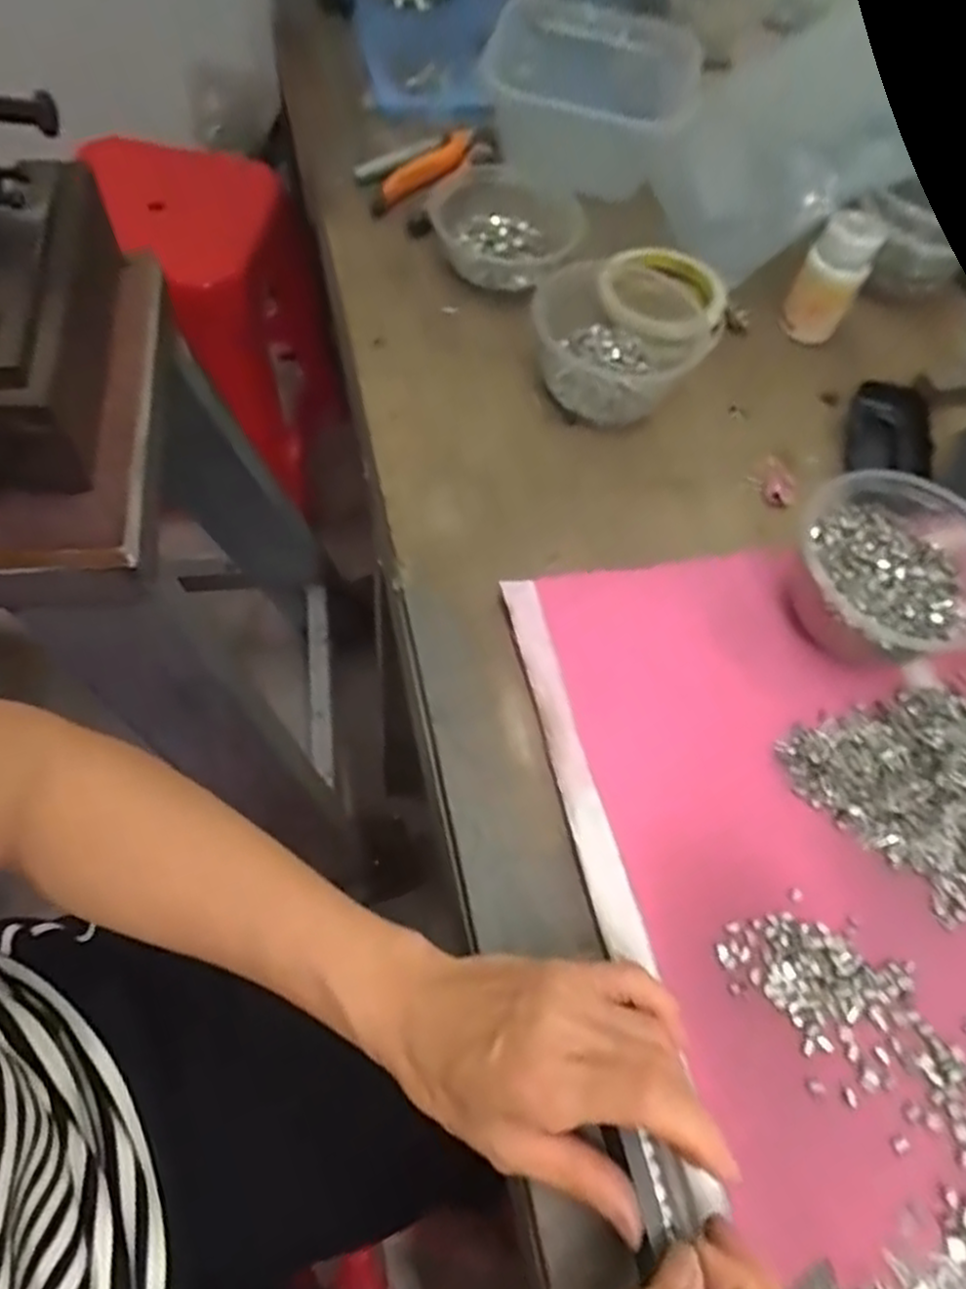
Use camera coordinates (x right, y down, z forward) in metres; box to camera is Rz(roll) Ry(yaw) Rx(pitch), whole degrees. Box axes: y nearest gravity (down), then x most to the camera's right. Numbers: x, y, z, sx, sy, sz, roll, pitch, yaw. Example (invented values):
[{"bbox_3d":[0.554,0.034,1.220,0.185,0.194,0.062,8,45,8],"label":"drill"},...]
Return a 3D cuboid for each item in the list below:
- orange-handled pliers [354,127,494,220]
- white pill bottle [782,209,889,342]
[{"bbox_3d":[-0.044,-0.396,0.638,0.127,0.020,0.050,-27,67,-19],"label":"orange-handled pliers"},{"bbox_3d":[0.259,-0.272,0.576,0.044,0.080,0.045,1,62,-2],"label":"white pill bottle"}]

